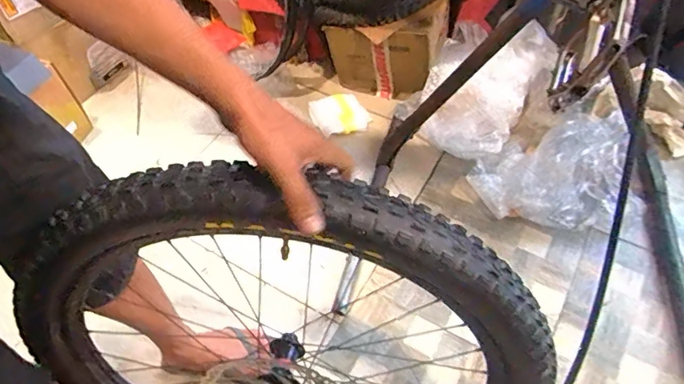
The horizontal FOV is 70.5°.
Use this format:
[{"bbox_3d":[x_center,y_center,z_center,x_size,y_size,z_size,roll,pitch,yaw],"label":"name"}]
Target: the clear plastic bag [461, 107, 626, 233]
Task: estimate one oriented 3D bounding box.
[{"bbox_3d":[0.507,-0.059,1.155,0.340,0.158,0.275,-18,56,-8],"label":"clear plastic bag"}]

